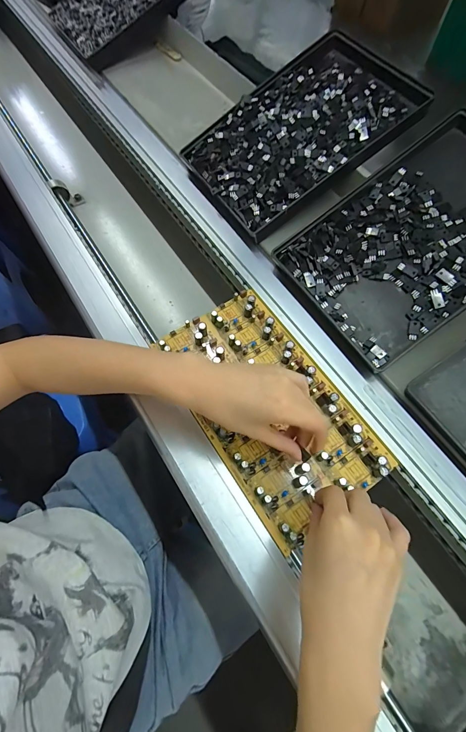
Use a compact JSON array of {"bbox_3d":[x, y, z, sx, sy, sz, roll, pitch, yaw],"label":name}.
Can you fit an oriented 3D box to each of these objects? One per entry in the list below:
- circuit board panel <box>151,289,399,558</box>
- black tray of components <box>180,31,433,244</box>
[{"bbox_3d":[0.036,0.036,0.354,0.148,0.021,0.260,-31,70,-15],"label":"circuit board panel"},{"bbox_3d":[0.093,-0.325,0.444,0.296,0.029,0.195,-36,73,0],"label":"black tray of components"}]

